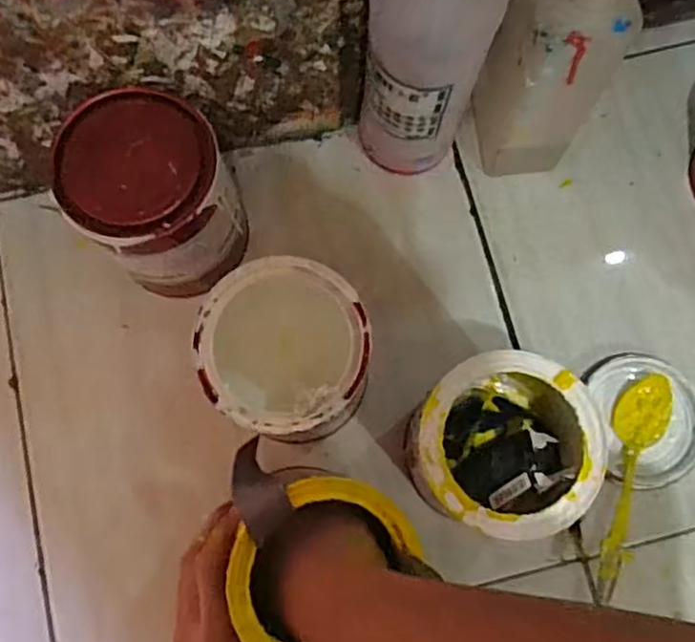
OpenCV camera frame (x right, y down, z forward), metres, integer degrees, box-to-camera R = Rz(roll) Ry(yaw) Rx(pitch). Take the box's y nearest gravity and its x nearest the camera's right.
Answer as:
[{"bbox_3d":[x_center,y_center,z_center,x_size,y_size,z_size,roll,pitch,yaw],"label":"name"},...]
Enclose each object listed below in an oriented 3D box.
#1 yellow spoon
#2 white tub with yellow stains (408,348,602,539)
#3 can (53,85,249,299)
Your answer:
[{"bbox_3d":[0.211,0.122,0.525,0.039,0.022,0.171,22,78,5],"label":"yellow spoon"},{"bbox_3d":[0.101,0.087,0.475,0.109,0.136,0.109,0,77,0],"label":"white tub with yellow stains"},{"bbox_3d":[-0.136,-0.087,0.513,0.105,0.148,0.101,0,76,1],"label":"can"}]

